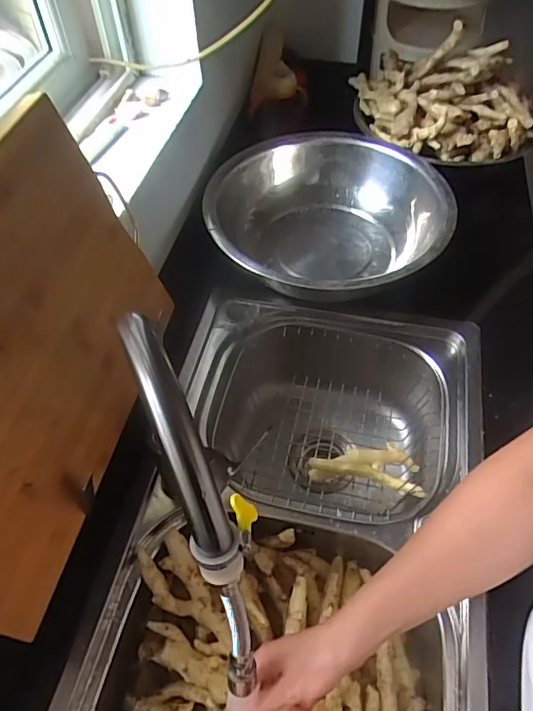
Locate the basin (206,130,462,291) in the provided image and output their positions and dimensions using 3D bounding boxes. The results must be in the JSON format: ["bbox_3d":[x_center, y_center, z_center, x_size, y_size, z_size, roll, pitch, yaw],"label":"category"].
[{"bbox_3d":[0.104,-0.216,0.858,0.374,0.122,0.372,-1,53,1],"label":"basin"}]

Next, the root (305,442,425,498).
[{"bbox_3d":[0.143,0.149,0.747,0.156,0.033,0.072,6,53,6],"label":"root"}]

